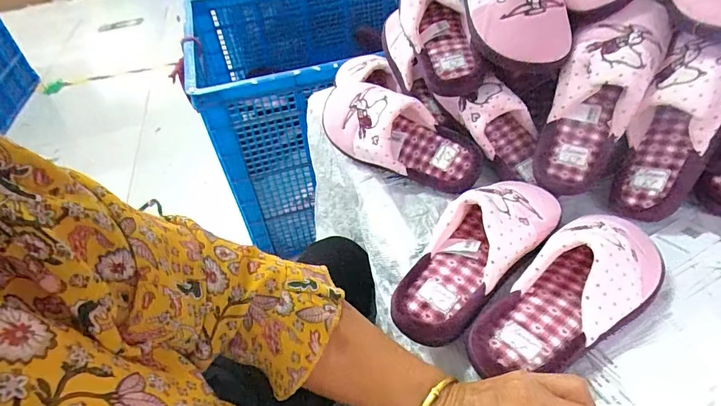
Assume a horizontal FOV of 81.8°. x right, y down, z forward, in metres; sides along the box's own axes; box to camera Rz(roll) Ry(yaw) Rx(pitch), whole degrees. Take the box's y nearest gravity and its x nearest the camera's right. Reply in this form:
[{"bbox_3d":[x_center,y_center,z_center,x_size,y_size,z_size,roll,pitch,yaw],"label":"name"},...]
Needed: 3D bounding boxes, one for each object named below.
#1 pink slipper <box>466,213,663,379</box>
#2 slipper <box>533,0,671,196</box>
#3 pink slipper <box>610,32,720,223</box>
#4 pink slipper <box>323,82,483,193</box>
[{"bbox_3d":[0.196,0.075,0.379,0.235,0.078,0.087,-28,47,-22],"label":"pink slipper"},{"bbox_3d":[0.279,-0.126,0.492,0.088,0.237,0.081,28,17,32],"label":"slipper"},{"bbox_3d":[0.352,-0.079,0.466,0.082,0.207,0.064,25,19,29],"label":"pink slipper"},{"bbox_3d":[0.045,-0.096,0.561,0.244,0.068,0.102,28,85,18],"label":"pink slipper"}]

